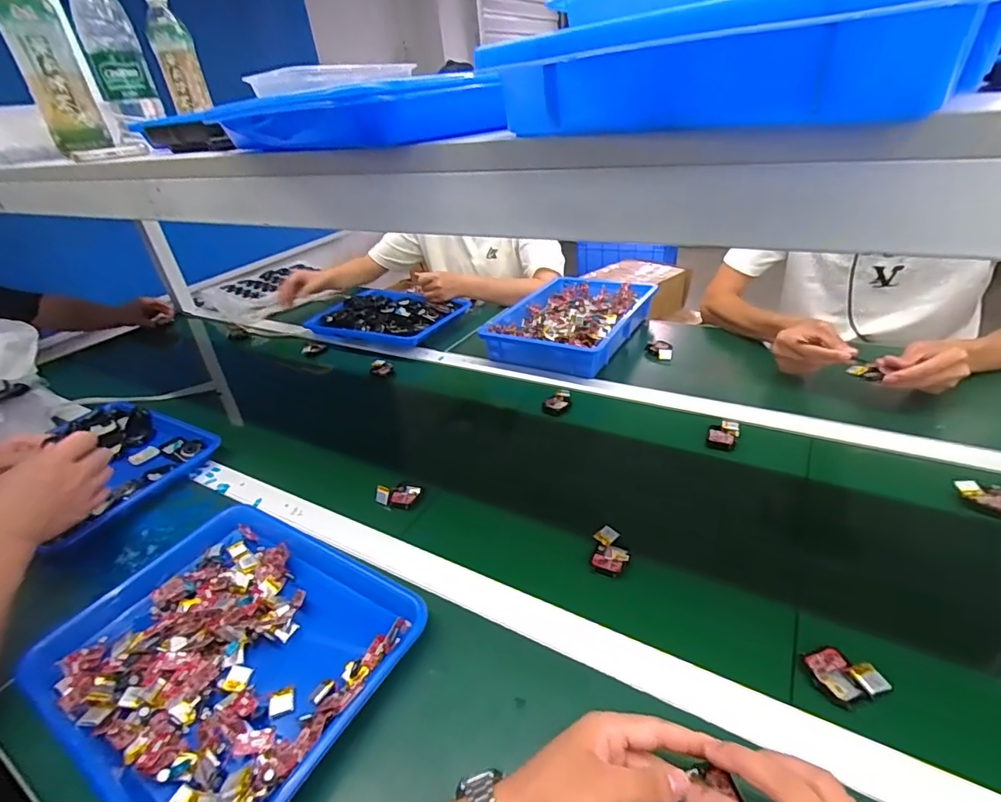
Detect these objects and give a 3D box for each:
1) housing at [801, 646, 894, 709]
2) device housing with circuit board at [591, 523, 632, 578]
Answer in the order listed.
[{"bbox_3d":[0.287,0.228,0.413,0.049,0.016,0.045,-12,32,-8],"label":"housing"},{"bbox_3d":[0.121,0.163,0.540,0.038,0.016,0.058,2,33,15],"label":"device housing with circuit board"}]

